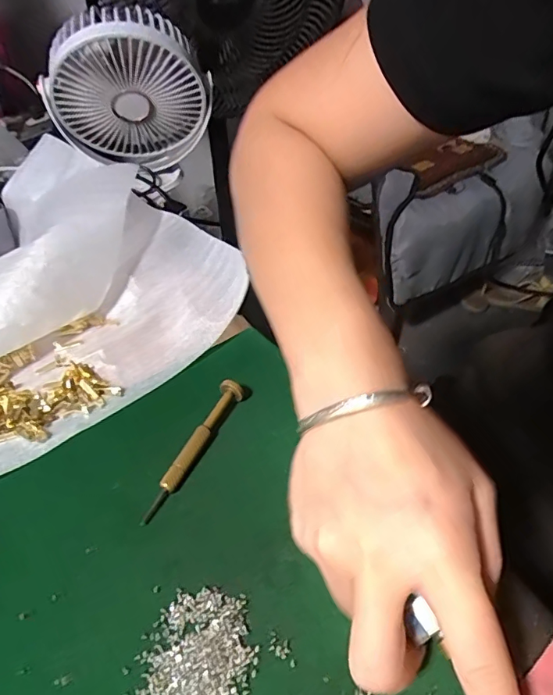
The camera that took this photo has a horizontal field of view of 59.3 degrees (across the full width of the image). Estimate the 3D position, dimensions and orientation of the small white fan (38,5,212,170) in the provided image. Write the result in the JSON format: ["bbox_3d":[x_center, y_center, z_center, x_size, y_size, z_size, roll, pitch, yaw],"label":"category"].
[{"bbox_3d":[-0.150,-0.257,0.497,0.152,0.156,0.084,10,59,-46],"label":"small white fan"}]

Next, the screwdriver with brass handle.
[{"bbox_3d":[-0.048,0.056,0.277,0.012,0.014,0.093,18,49,24],"label":"screwdriver with brass handle"}]

